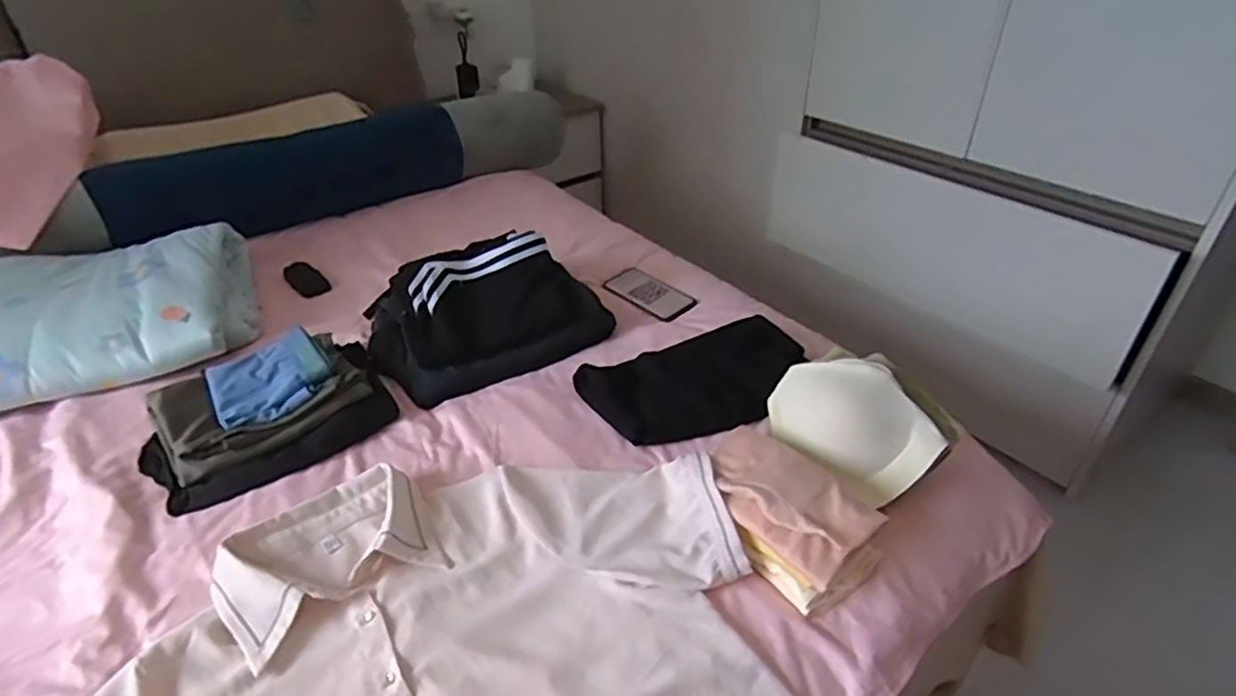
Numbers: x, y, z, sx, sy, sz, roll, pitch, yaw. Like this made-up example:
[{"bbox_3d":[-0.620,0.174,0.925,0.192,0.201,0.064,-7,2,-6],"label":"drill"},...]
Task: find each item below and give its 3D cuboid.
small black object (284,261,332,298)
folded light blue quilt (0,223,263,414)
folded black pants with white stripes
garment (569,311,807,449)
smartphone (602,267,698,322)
[{"bbox_3d":[-0.576,-0.126,1.229,0.116,0.010,0.051,33,63,27],"label":"small black object"},{"bbox_3d":[-0.858,-0.046,1.025,0.532,0.107,0.348,-14,38,-18],"label":"folded light blue quilt"},{"bbox_3d":[-0.210,-0.069,1.020,0.328,0.126,0.229,-20,39,-24],"label":"folded black pants with white stripes"},{"bbox_3d":[0.113,0.048,0.921,0.303,0.064,0.179,-15,37,-19],"label":"garment"},{"bbox_3d":[0.050,-0.094,1.153,0.162,0.012,0.081,30,57,32],"label":"smartphone"}]

